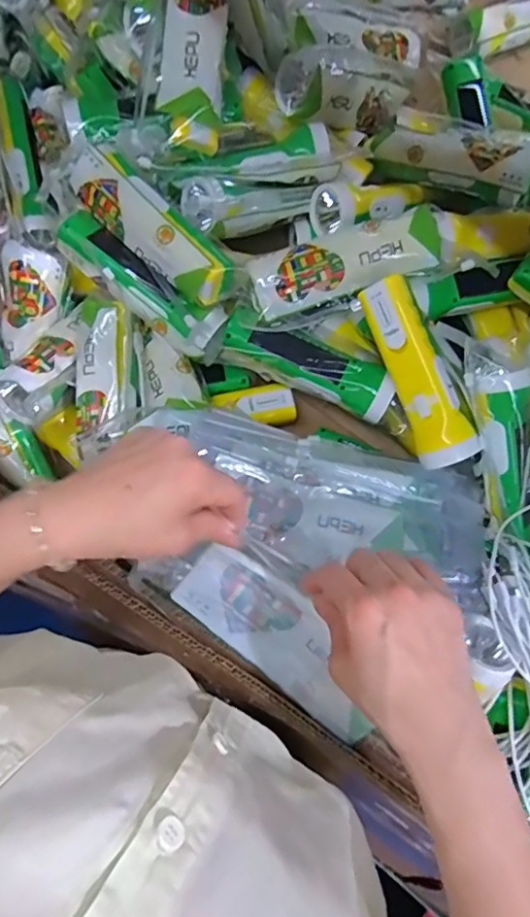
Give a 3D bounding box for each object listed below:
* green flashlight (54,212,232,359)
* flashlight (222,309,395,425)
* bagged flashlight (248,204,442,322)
[{"bbox_3d":[-0.114,-0.161,0.494,0.169,0.041,0.051,37,81,7],"label":"green flashlight"},{"bbox_3d":[0.042,-0.089,0.511,0.163,0.037,0.045,26,80,5],"label":"flashlight"},{"bbox_3d":[0.076,-0.180,0.496,0.178,0.040,0.064,-17,79,-3],"label":"bagged flashlight"}]

